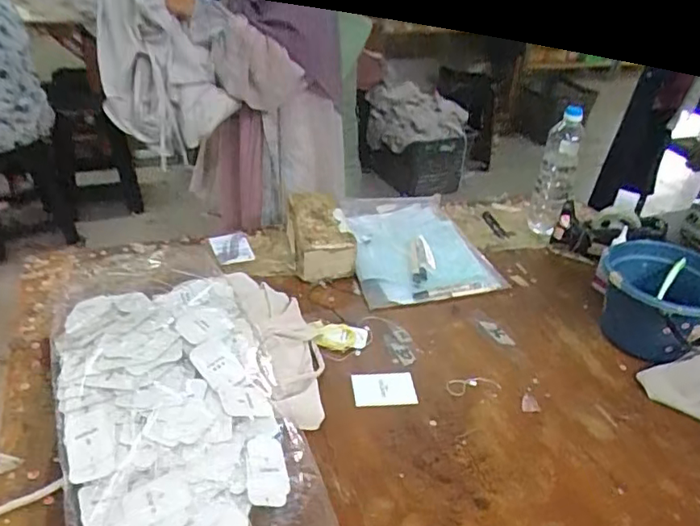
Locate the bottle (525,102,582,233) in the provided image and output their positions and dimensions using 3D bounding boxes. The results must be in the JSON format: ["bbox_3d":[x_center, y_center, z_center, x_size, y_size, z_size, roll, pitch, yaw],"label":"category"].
[{"bbox_3d":[0.412,-0.174,1.147,0.072,0.272,0.056,17,35,21],"label":"bottle"}]

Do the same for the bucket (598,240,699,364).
[{"bbox_3d":[0.507,0.072,0.937,0.180,0.131,0.195,12,34,12],"label":"bucket"}]

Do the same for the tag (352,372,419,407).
[{"bbox_3d":[0.050,0.186,0.844,0.091,0.007,0.063,0,42,-9],"label":"tag"}]

